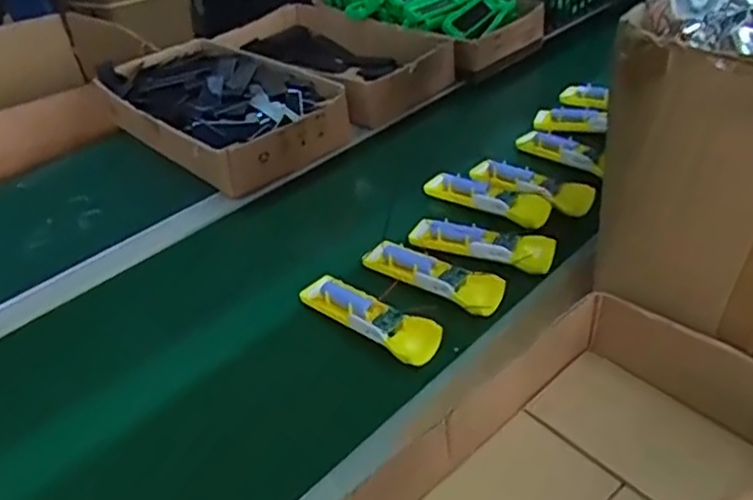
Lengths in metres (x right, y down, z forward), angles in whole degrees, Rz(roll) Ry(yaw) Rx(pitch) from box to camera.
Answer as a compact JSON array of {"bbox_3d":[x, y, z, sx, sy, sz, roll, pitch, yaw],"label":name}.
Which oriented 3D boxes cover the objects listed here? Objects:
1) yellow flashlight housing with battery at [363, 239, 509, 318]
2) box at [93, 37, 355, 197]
[{"bbox_3d":[0.057,0.028,0.733,0.161,0.037,0.046,20,45,29],"label":"yellow flashlight housing with battery"},{"bbox_3d":[-0.253,-0.226,1.045,0.232,0.094,0.403,-34,46,-31],"label":"box"}]

